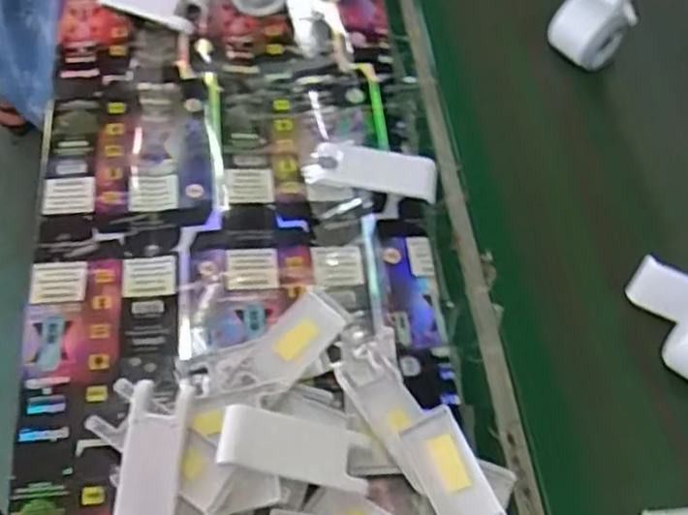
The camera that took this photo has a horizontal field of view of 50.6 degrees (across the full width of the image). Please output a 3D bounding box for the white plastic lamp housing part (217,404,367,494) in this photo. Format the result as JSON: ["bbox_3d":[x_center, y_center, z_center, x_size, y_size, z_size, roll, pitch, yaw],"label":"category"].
[{"bbox_3d":[-0.030,0.124,0.473,0.100,0.010,0.040,18,58,-18],"label":"white plastic lamp housing part"}]

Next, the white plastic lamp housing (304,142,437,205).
[{"bbox_3d":[0.025,-0.075,0.614,0.107,0.010,0.043,9,60,2],"label":"white plastic lamp housing"}]

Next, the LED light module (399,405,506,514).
[{"bbox_3d":[0.074,0.150,0.466,0.038,0.010,0.101,-30,76,6],"label":"LED light module"}]

